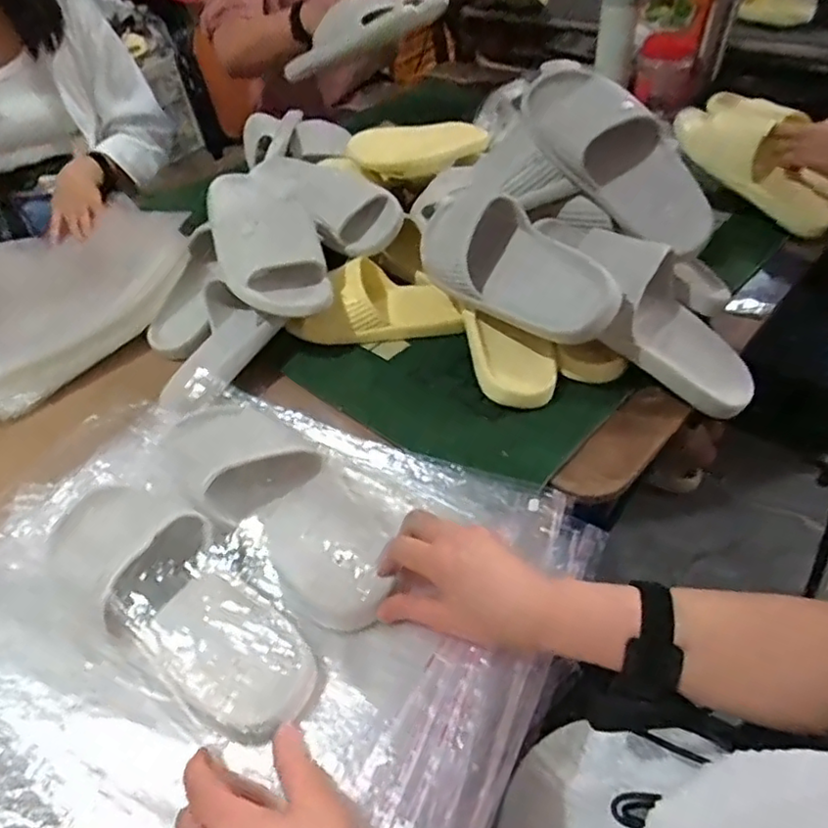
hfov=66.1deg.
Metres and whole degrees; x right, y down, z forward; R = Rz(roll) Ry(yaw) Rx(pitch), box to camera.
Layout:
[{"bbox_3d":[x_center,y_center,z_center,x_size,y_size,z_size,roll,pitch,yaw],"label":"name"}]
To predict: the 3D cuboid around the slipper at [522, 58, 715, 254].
[{"bbox_3d":[0.229,-0.283,0.695,0.252,0.097,0.064,44,58,1],"label":"slipper"}]

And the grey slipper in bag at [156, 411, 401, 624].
[{"bbox_3d":[-0.115,0.065,0.555,0.250,0.077,0.115,30,56,32],"label":"grey slipper in bag"}]

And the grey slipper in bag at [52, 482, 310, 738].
[{"bbox_3d":[-0.198,0.133,0.497,0.300,0.065,0.099,24,52,36],"label":"grey slipper in bag"}]

